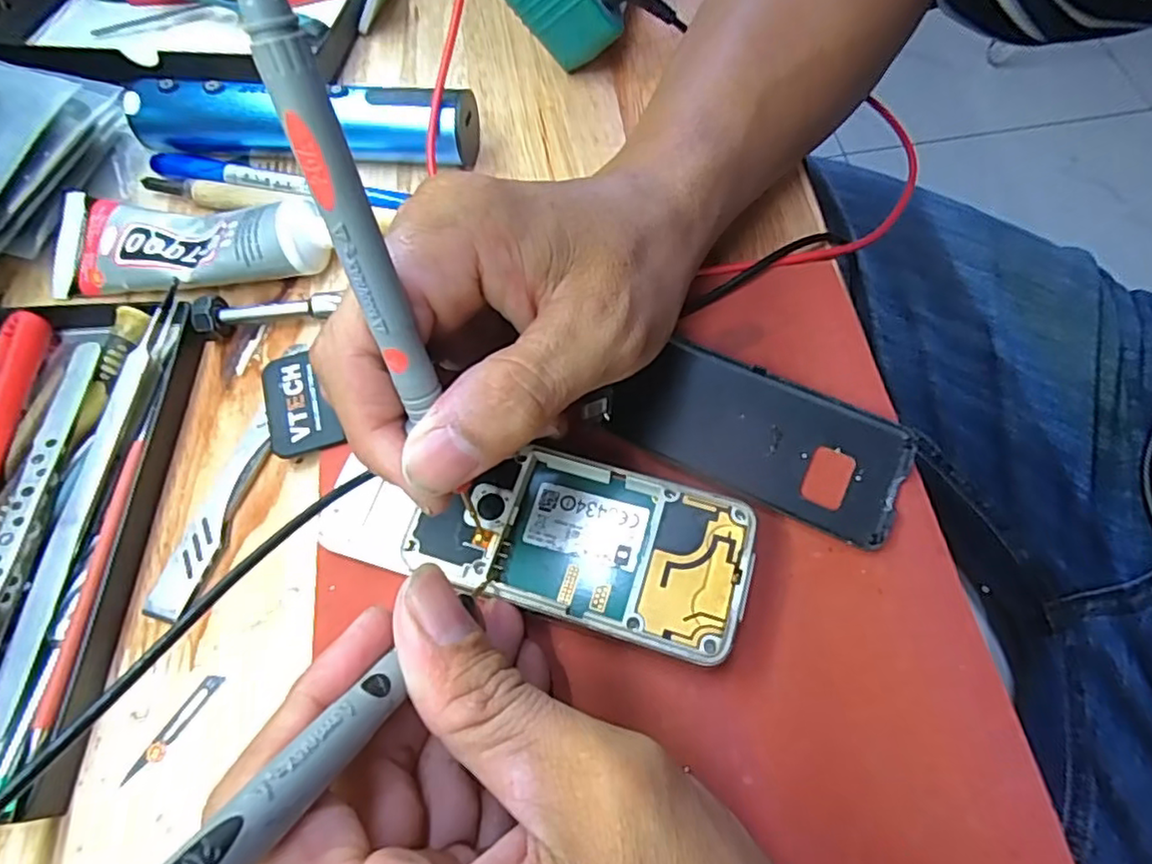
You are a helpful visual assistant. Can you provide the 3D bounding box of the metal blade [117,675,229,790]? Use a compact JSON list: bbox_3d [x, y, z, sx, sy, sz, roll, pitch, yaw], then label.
[{"bbox_3d":[-0.121,0.088,0.193,0.007,0.004,0.036,30,69,17],"label":"metal blade"}]

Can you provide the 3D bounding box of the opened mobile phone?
[{"bbox_3d":[0.002,0.032,0.191,0.094,0.008,0.047,16,66,11],"label":"opened mobile phone"}]

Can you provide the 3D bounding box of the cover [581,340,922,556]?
[{"bbox_3d":[0.058,-0.001,0.215,0.099,0.004,0.044,25,68,15],"label":"cover"}]

